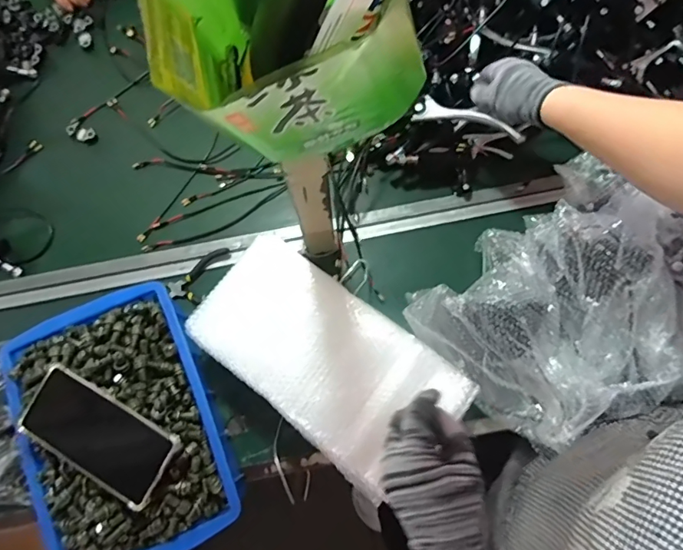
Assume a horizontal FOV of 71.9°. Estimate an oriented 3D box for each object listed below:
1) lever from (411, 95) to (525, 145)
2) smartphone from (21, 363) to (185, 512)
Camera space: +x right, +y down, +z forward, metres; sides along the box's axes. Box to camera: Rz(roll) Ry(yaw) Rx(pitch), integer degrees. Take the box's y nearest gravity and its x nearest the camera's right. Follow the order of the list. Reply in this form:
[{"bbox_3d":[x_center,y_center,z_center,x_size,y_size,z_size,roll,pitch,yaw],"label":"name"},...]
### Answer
[{"bbox_3d":[0.158,-0.190,0.587,0.142,0.018,0.029,29,77,30],"label":"lever"},{"bbox_3d":[-0.253,0.164,0.486,0.161,0.011,0.076,28,83,10],"label":"smartphone"}]

